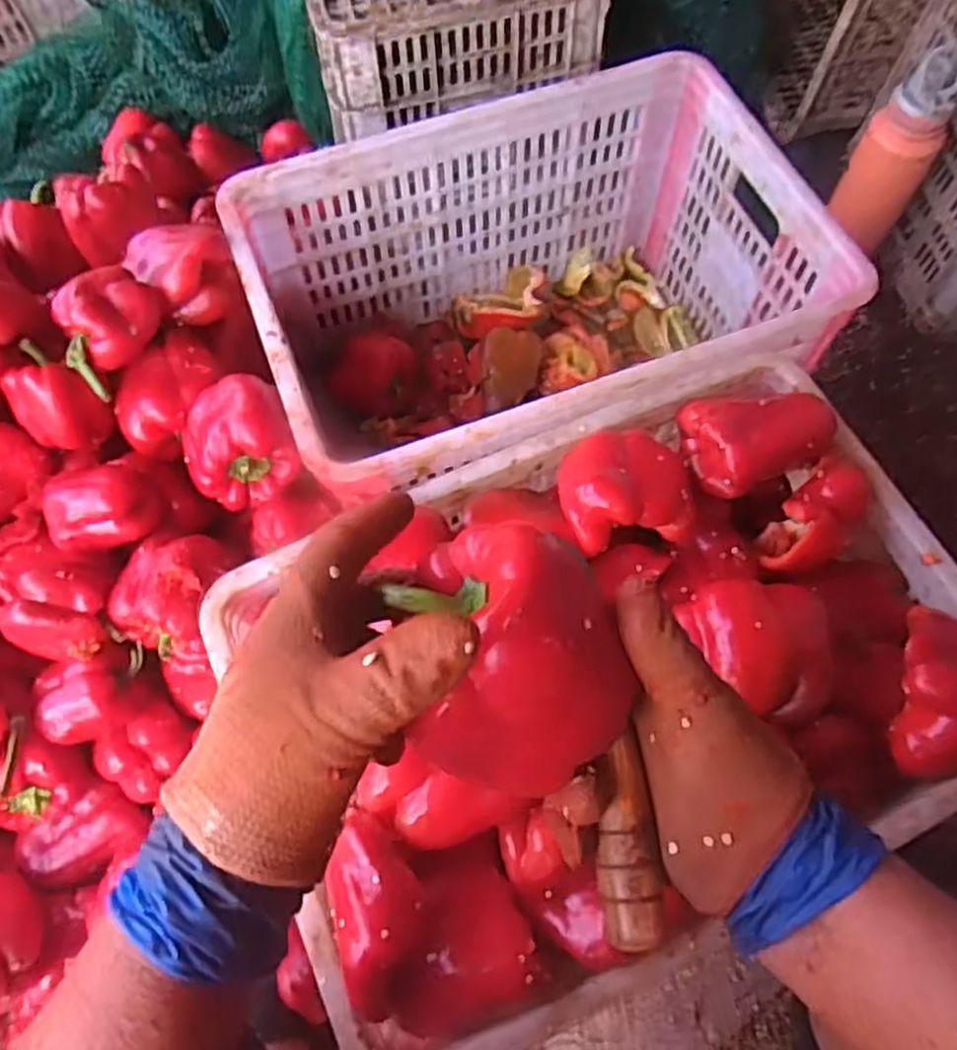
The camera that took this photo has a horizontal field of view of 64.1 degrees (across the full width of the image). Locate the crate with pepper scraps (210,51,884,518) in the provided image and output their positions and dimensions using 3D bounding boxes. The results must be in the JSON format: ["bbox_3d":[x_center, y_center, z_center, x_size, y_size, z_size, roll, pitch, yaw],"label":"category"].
[{"bbox_3d":[0.053,-0.203,0.803,0.510,0.266,0.365,-18,67,-7],"label":"crate with pepper scraps"}]

